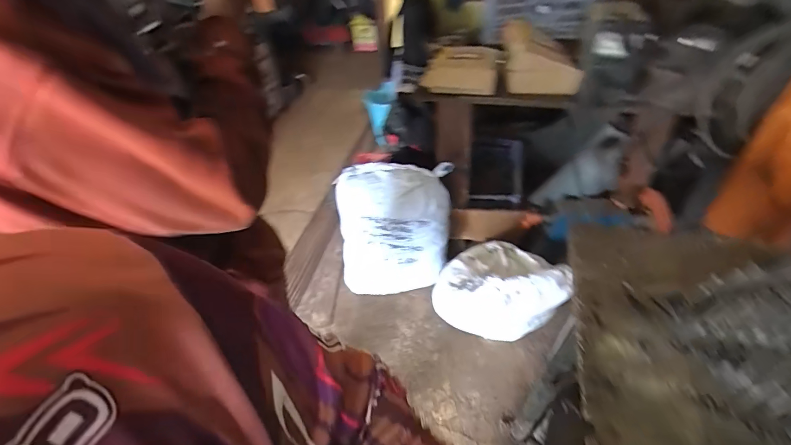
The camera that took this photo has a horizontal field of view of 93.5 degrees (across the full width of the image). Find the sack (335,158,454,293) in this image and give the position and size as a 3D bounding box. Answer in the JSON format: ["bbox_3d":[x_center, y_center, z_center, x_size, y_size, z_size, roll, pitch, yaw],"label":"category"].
[{"bbox_3d":[-0.013,0.039,1.553,0.461,0.511,0.286,2,45,9],"label":"sack"}]

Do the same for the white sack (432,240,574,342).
[{"bbox_3d":[0.340,0.255,1.368,0.395,0.416,0.268,-1,45,5],"label":"white sack"}]

